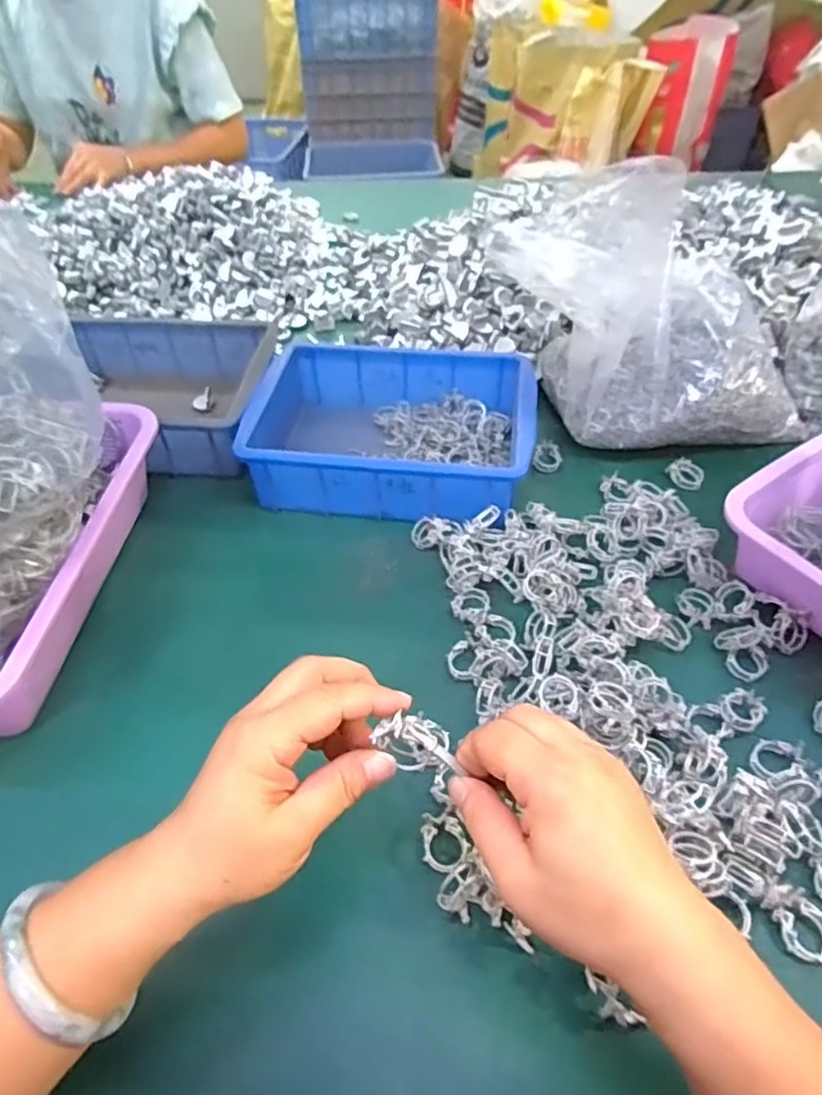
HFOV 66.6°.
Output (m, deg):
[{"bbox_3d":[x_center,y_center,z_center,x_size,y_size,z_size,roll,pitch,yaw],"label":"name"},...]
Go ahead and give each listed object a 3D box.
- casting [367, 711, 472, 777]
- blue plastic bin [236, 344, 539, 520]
[{"bbox_3d":[0.004,0.092,0.293,0.039,0.022,0.018,14,49,14],"label":"casting"},{"bbox_3d":[-0.017,-0.106,0.580,0.242,0.075,0.174,5,48,5],"label":"blue plastic bin"}]

